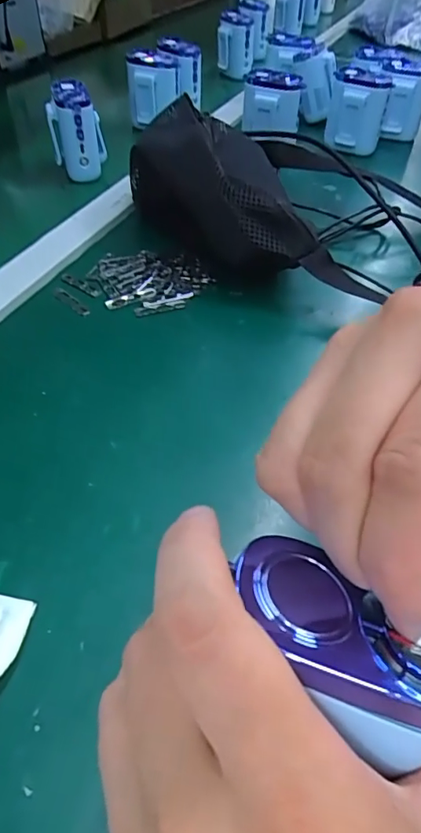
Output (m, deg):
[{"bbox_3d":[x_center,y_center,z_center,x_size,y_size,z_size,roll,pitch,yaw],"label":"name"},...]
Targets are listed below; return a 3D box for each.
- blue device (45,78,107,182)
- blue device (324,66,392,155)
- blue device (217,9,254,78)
[{"bbox_3d":[-0.148,-0.315,0.538,0.056,0.078,0.061,-8,49,-9],"label":"blue device"},{"bbox_3d":[0.180,-0.376,0.606,0.067,0.084,0.054,11,49,7],"label":"blue device"},{"bbox_3d":[0.042,-0.647,0.846,0.063,0.088,0.084,1,49,-1],"label":"blue device"}]

